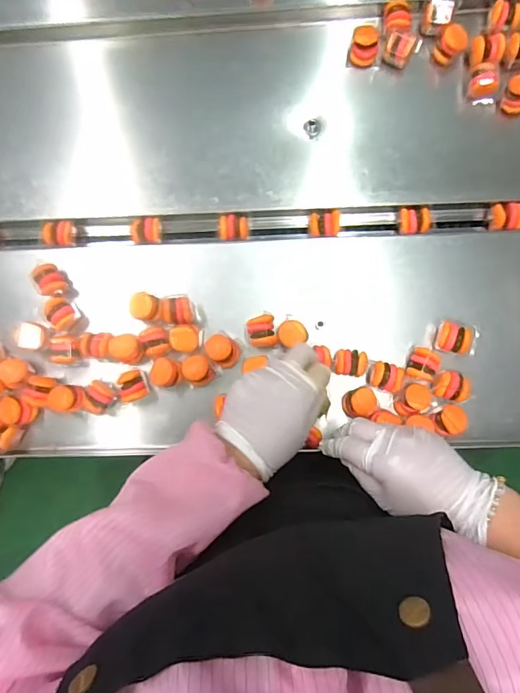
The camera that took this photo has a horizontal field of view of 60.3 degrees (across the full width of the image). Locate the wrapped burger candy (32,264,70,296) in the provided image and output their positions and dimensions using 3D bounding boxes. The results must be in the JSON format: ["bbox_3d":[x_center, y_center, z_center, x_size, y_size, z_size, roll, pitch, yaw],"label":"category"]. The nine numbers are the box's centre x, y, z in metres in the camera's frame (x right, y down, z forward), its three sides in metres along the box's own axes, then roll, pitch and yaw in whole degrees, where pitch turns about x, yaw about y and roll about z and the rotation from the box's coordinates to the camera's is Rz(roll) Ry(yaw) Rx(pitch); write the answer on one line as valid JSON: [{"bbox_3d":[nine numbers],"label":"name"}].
[{"bbox_3d":[-0.227,-0.070,0.487,0.024,0.033,0.032,-37,84,-2],"label":"wrapped burger candy"}]

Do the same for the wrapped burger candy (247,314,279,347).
[{"bbox_3d":[0.002,-0.015,0.478,0.029,0.024,0.032,-9,84,1],"label":"wrapped burger candy"}]

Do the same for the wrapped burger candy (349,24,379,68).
[{"bbox_3d":[0.118,-0.337,0.506,0.031,0.032,0.031,0,84,2],"label":"wrapped burger candy"}]

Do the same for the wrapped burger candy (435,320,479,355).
[{"bbox_3d":[0.202,-0.008,0.468,0.039,0.028,0.031,12,85,4],"label":"wrapped burger candy"}]

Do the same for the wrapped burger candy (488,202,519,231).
[{"bbox_3d":[0.276,-0.144,0.501,0.029,0.027,0.031,1,84,3],"label":"wrapped burger candy"}]

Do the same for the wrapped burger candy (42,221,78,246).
[{"bbox_3d":[-0.231,-0.130,0.518,0.026,0.033,0.028,-1,84,2],"label":"wrapped burger candy"}]

